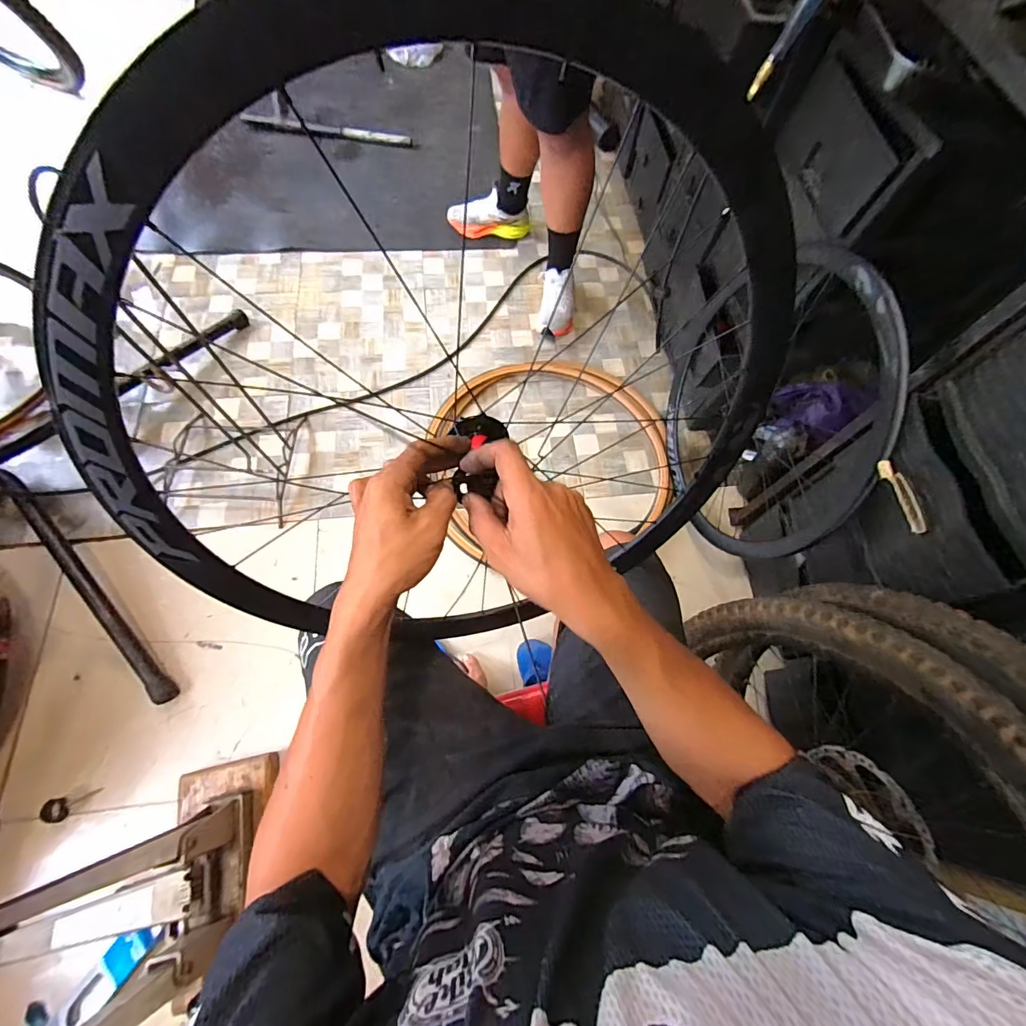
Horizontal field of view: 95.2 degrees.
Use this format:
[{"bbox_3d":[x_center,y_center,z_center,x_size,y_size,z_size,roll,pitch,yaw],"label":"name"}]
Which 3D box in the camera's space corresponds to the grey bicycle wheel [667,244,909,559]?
[{"bbox_3d":[0.539,-0.250,1.045,0.143,0.616,0.608,-2,67,-4],"label":"grey bicycle wheel"}]

